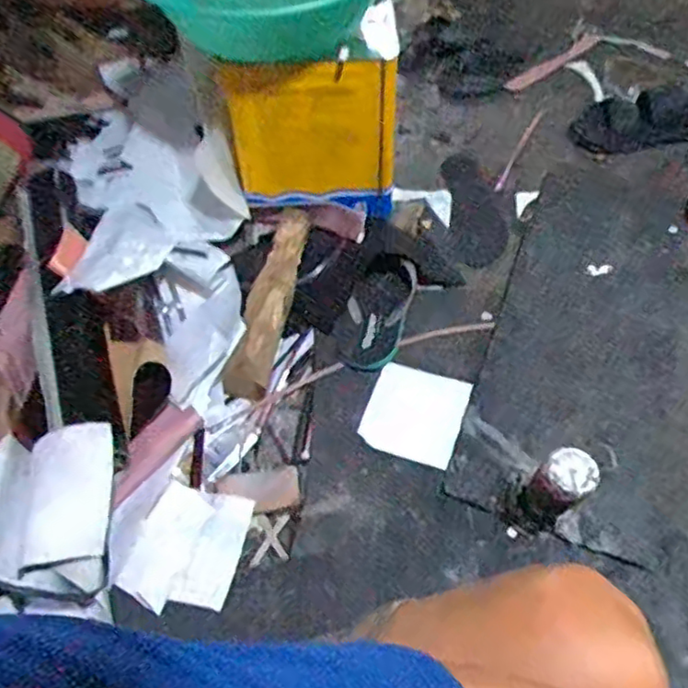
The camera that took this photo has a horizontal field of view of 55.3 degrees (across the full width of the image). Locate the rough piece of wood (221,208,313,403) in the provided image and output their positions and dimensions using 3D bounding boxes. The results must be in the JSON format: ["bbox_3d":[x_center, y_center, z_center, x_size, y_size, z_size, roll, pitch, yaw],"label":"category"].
[{"bbox_3d":[-0.103,-0.062,0.938,0.063,0.061,0.300,10,57,12],"label":"rough piece of wood"}]

